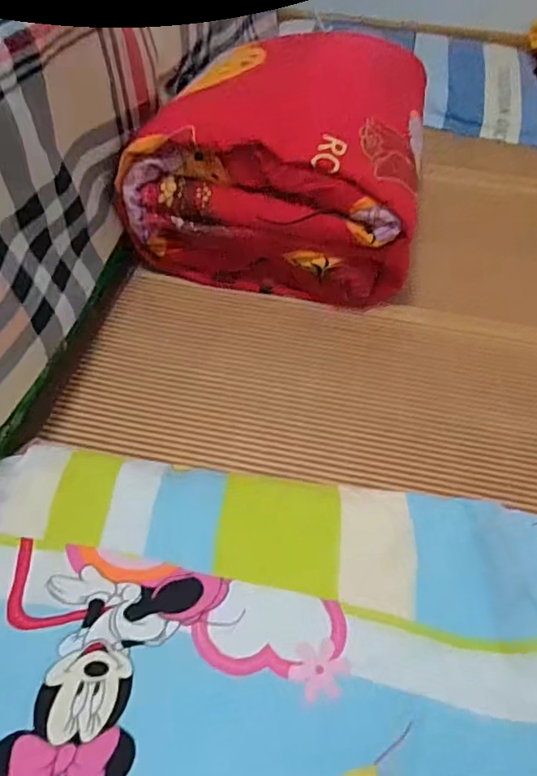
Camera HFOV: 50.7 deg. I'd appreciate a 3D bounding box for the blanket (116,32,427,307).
[{"bbox_3d":[0.045,-0.361,0.906,0.415,0.248,0.417,14,52,8],"label":"blanket"}]

